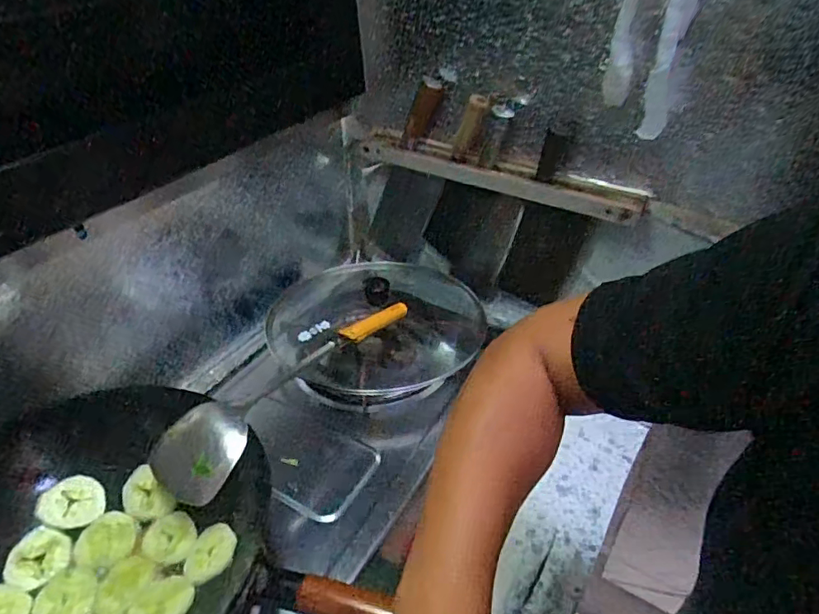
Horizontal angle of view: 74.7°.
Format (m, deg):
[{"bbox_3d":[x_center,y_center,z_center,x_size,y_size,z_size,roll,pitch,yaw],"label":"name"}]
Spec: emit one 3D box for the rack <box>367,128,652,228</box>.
[{"bbox_3d":[0.106,-0.198,0.782,0.455,0.033,0.055,23,43,27],"label":"rack"}]

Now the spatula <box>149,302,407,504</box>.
[{"bbox_3d":[-0.132,0.073,0.636,0.093,0.045,0.373,22,43,27],"label":"spatula"}]

